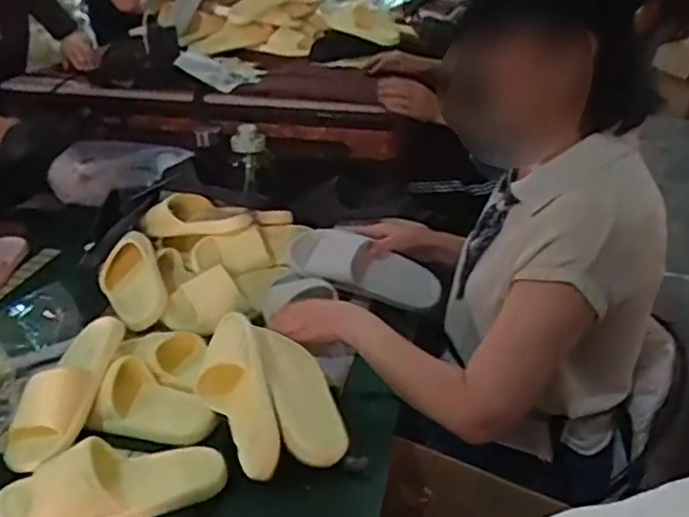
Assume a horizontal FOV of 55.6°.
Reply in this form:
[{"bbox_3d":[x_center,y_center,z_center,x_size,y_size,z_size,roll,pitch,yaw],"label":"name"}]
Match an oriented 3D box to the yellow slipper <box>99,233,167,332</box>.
[{"bbox_3d":[-0.355,0.041,1.120,0.106,0.060,0.203,-44,56,2],"label":"yellow slipper"}]

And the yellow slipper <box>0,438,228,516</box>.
[{"bbox_3d":[-0.264,0.256,0.741,0.249,0.066,0.100,-7,30,-12],"label":"yellow slipper"}]

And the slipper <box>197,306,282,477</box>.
[{"bbox_3d":[-0.136,0.172,0.821,0.083,0.082,0.224,-12,51,-21],"label":"slipper"}]

